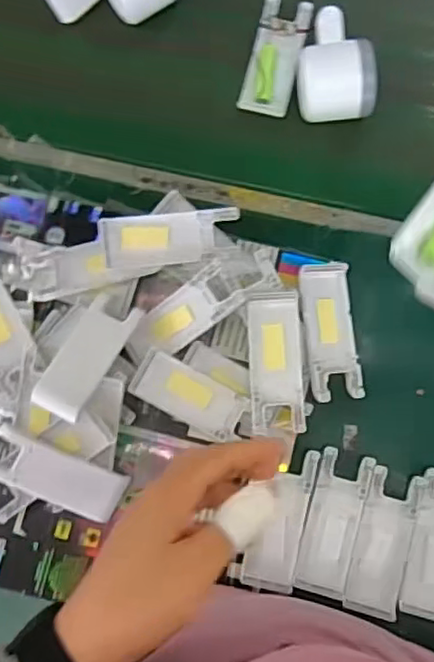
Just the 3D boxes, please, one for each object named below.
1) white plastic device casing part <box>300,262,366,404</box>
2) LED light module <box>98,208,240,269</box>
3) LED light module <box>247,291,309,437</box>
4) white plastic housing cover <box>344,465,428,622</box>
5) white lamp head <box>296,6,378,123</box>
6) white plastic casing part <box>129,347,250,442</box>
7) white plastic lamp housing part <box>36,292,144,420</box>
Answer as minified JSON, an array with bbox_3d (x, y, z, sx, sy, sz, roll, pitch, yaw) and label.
[{"bbox_3d":[0.089,0.000,0.498,0.039,0.020,0.106,-6,83,3],"label":"white plastic device casing part"},{"bbox_3d":[-0.036,-0.070,0.489,0.101,0.010,0.038,-7,105,-9],"label":"LED light module"},{"bbox_3d":[0.045,0.024,0.485,0.040,0.019,0.104,-4,83,3],"label":"LED light module"},{"bbox_3d":[0.125,0.158,0.476,0.039,0.007,0.105,15,85,5],"label":"white plastic housing cover"},{"bbox_3d":[0.094,-0.211,0.513,0.058,0.048,0.082,-4,83,3],"label":"white lamp head"},{"bbox_3d":[-0.021,0.051,0.495,0.086,0.022,0.037,29,86,6],"label":"white plastic casing part"},{"bbox_3d":[-0.097,0.017,0.480,0.040,0.010,0.100,26,63,6],"label":"white plastic lamp housing part"}]

